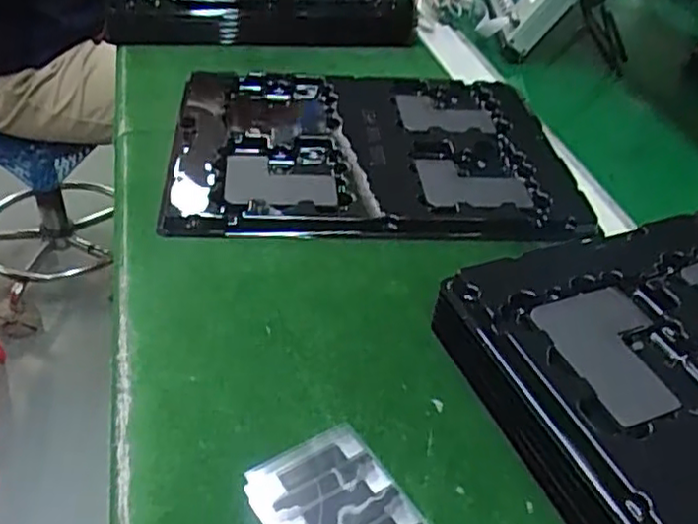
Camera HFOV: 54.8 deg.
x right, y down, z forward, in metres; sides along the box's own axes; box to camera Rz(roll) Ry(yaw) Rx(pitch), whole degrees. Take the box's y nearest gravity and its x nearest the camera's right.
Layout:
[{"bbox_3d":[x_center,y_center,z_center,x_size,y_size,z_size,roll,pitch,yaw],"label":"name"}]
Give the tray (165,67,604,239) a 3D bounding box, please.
[{"bbox_3d":[0.011,-0.097,0.533,0.291,0.027,0.241,1,43,-6],"label":"tray"}]

